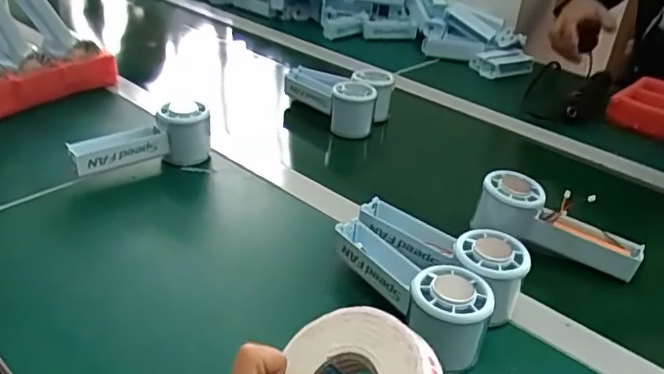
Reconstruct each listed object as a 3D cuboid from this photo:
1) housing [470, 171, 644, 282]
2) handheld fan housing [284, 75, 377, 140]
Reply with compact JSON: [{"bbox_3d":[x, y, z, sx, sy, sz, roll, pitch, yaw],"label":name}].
[{"bbox_3d":[0.215,0.034,0.549,0.150,0.062,0.057,26,35,7],"label":"housing"},{"bbox_3d":[-0.003,-0.124,0.780,0.052,0.063,0.155,-16,38,-30],"label":"handheld fan housing"}]

